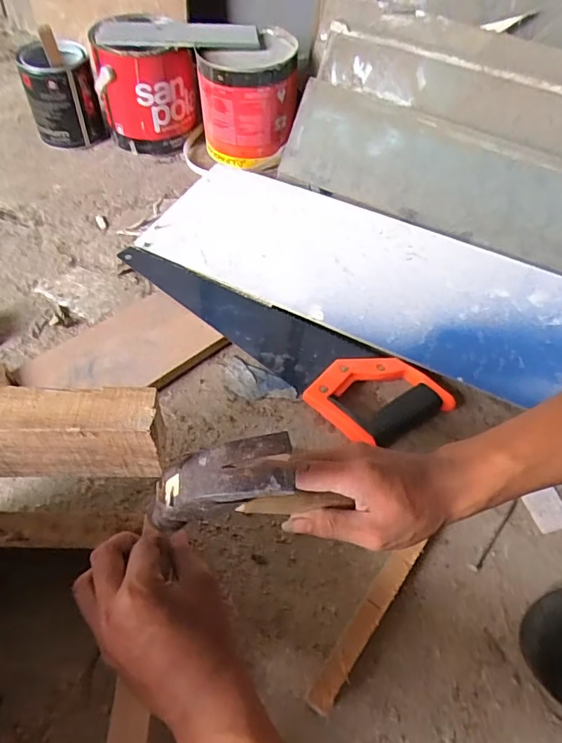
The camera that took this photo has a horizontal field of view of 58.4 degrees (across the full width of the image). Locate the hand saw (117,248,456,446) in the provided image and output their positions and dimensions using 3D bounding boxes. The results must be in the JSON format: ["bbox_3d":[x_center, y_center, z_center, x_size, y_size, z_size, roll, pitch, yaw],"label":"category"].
[{"bbox_3d":[-0.011,-0.045,0.603,0.416,0.033,0.115,31,57,18],"label":"hand saw"}]

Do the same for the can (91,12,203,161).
[{"bbox_3d":[-0.208,-0.439,0.784,0.146,0.164,0.123,-9,55,-11],"label":"can"}]

